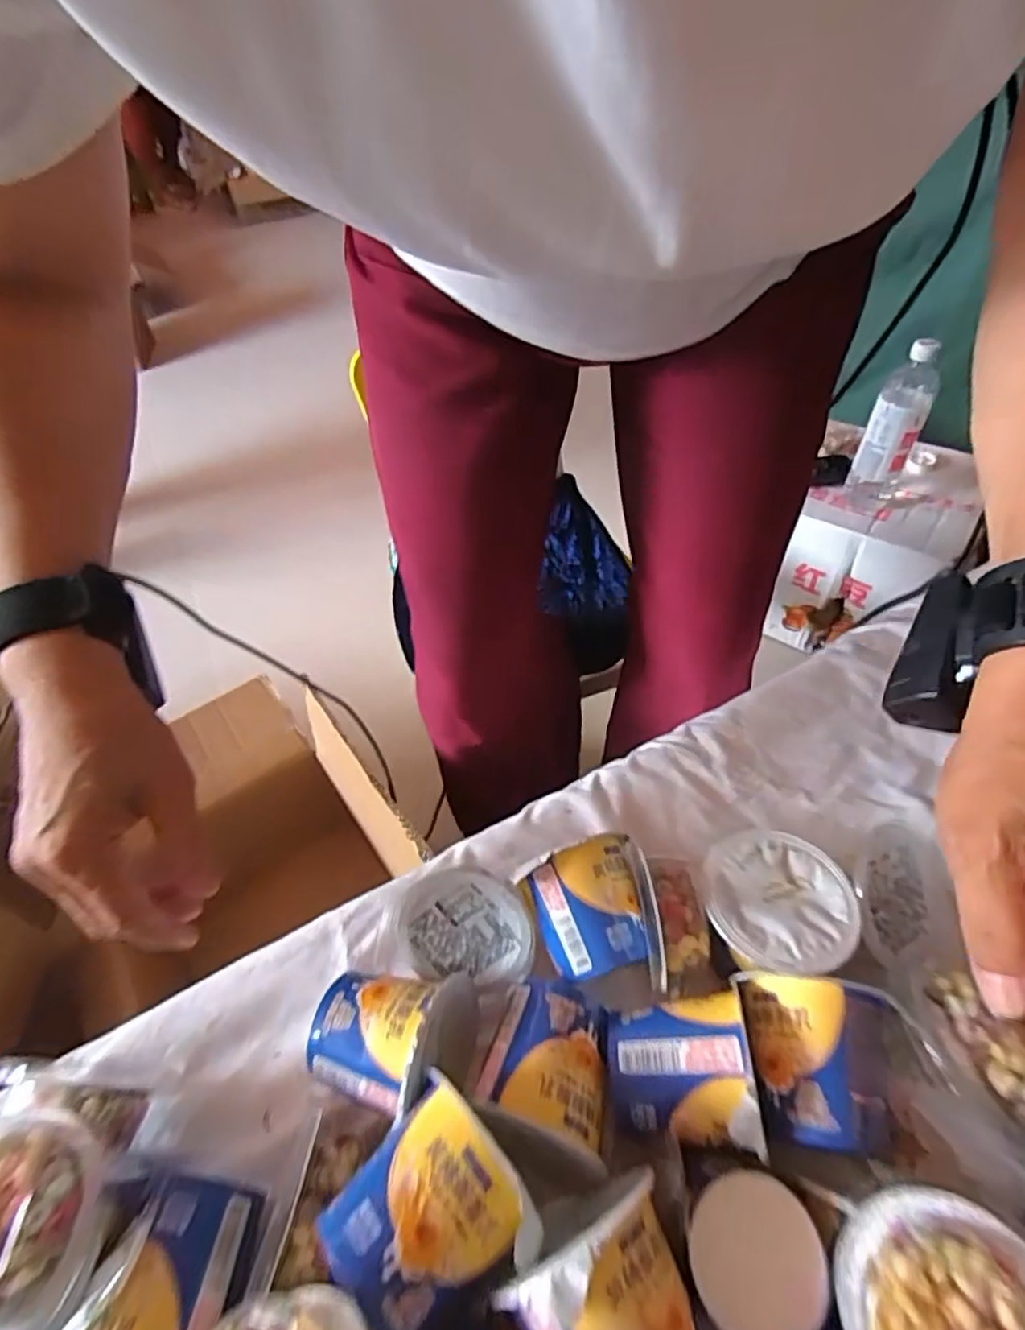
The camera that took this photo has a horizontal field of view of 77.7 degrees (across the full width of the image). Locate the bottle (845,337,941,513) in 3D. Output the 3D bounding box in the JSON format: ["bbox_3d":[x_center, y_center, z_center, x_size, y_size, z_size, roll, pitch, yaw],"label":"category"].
[{"bbox_3d":[0.508,-0.318,0.850,0.069,0.219,0.056,23,56,24],"label":"bottle"}]

